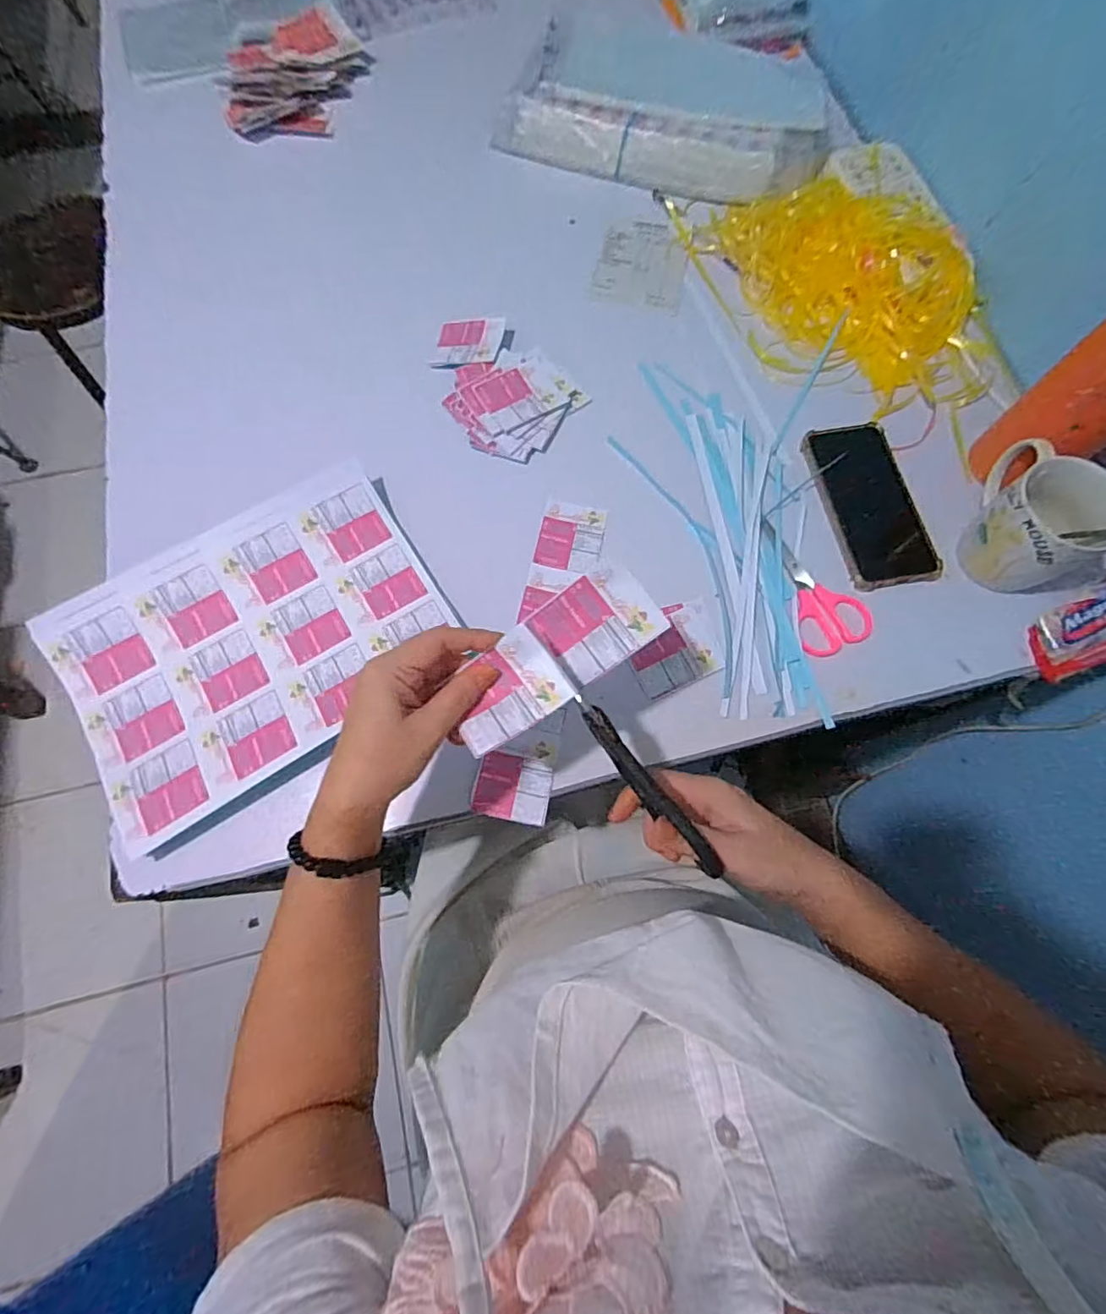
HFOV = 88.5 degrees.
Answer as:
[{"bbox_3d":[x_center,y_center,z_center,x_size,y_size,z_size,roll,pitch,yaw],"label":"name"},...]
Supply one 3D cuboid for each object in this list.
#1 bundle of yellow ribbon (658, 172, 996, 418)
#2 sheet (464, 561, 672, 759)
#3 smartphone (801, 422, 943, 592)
[{"bbox_3d":[0.302,-0.400,0.604,0.260,0.038,0.325,-14,73,-5],"label":"bundle of yellow ribbon"},{"bbox_3d":[0.001,0.001,0.361,0.144,0.016,0.059,-41,77,0],"label":"sheet"},{"bbox_3d":[0.292,-0.144,0.523,0.077,0.012,0.166,-10,73,-4],"label":"smartphone"}]

